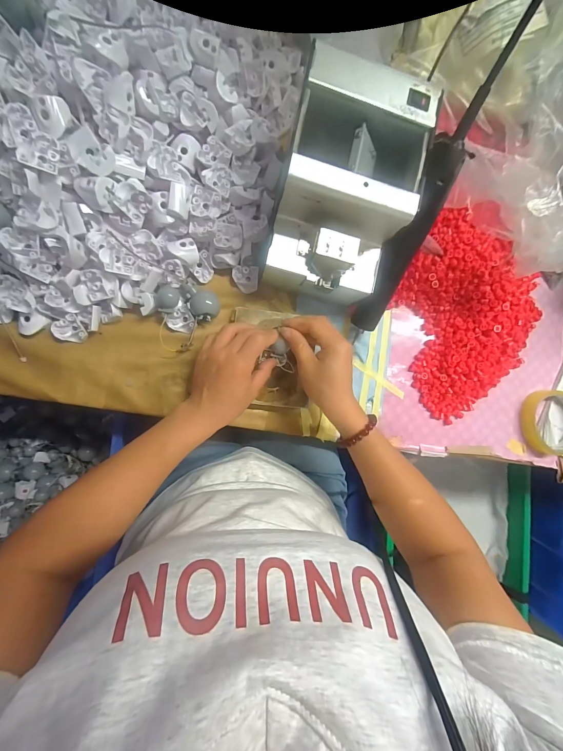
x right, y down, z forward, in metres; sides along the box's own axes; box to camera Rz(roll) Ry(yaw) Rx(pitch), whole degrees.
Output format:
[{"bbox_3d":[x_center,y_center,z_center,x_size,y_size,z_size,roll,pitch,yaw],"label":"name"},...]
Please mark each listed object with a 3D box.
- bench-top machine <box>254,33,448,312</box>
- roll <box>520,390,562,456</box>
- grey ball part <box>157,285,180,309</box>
[{"bbox_3d":[0.064,-0.191,0.335,0.132,0.117,0.192,13,89,-9],"label":"bench-top machine"},{"bbox_3d":[0.399,0.069,0.460,0.091,0.023,0.091,0,91,-9],"label":"roll"},{"bbox_3d":[-0.131,-0.090,0.364,0.024,0.021,0.026,0,91,-9],"label":"grey ball part"}]

